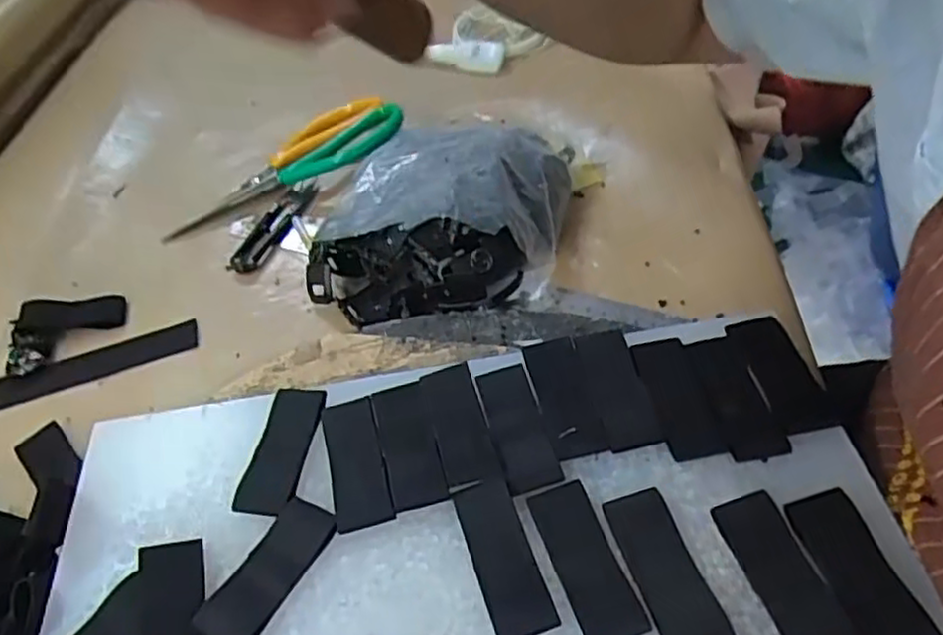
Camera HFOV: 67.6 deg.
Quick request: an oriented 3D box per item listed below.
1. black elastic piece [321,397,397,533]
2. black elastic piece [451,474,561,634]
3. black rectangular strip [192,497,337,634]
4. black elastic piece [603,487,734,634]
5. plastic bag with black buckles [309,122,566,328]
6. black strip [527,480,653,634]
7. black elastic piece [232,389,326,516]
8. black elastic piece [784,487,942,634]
[{"bbox_3d":[-0.054,0.067,0.328,0.025,0.004,0.067,-18,45,-4],"label":"black elastic piece"},{"bbox_3d":[0.013,0.098,0.290,0.024,0.005,0.066,-17,49,-7],"label":"black elastic piece"},{"bbox_3d":[-0.086,0.107,0.296,0.026,0.005,0.064,23,56,25],"label":"black rectangular strip"},{"bbox_3d":[0.076,0.099,0.279,0.025,0.004,0.066,-18,47,-6],"label":"black elastic piece"},{"bbox_3d":[-0.020,-0.070,0.444,0.143,0.066,0.151,6,50,13],"label":"plastic bag with black buckles"},{"bbox_3d":[0.046,0.099,0.286,0.025,0.004,0.066,-18,49,-8],"label":"black strip"},{"bbox_3d":[-0.090,0.062,0.337,0.027,0.004,0.067,0,46,11],"label":"black elastic piece"},{"bbox_3d":[0.149,0.098,0.270,0.027,0.004,0.067,-17,47,-4],"label":"black elastic piece"}]

